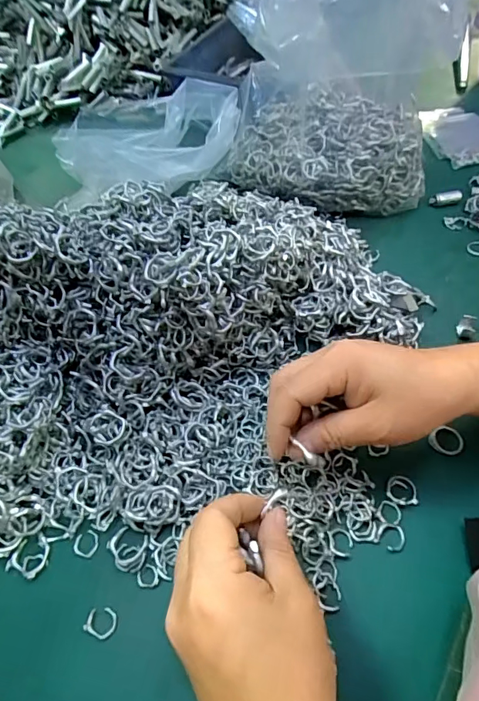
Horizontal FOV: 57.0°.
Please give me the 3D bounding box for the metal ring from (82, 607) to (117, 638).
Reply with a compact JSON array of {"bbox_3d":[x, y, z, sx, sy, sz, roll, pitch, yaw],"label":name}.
[{"bbox_3d":[-0.084,0.164,0.268,0.018,0.004,0.016,18,57,16],"label":"metal ring"}]

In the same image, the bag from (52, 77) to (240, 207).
[{"bbox_3d":[-0.079,-0.192,0.411,0.174,0.053,0.105,-32,59,-18],"label":"bag"}]

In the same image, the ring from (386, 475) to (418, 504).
[{"bbox_3d":[0.112,0.096,0.305,0.020,0.004,0.020,-2,54,2],"label":"ring"}]

